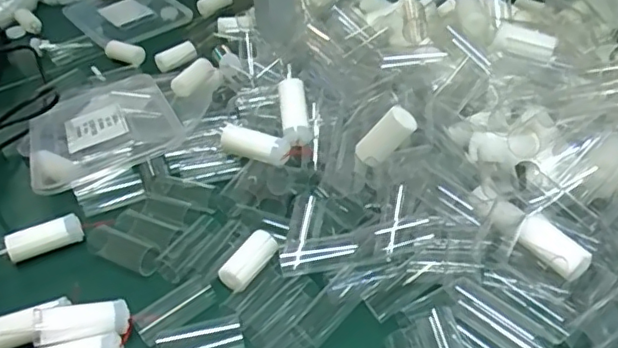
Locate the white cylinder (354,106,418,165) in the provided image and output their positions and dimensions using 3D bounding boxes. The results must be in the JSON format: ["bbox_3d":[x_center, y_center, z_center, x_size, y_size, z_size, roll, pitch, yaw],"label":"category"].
[{"bbox_3d":[0.050,-0.024,0.376,0.042,0.019,0.017,-44,37,18],"label":"white cylinder"}]

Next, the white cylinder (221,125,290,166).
[{"bbox_3d":[-0.038,-0.021,0.414,0.049,0.020,0.015,16,41,-1],"label":"white cylinder"}]

